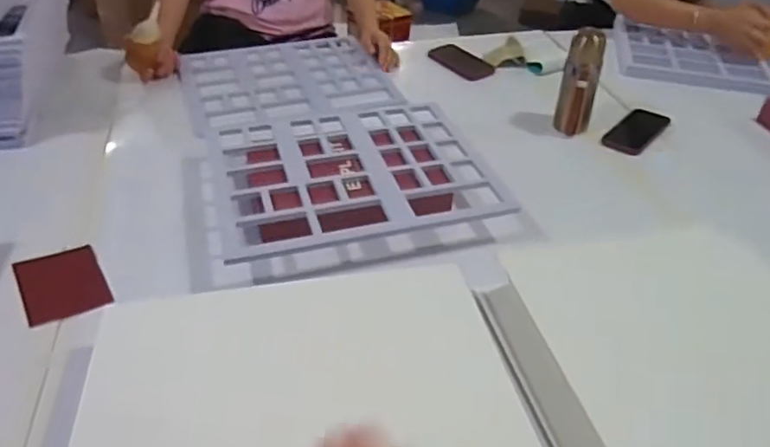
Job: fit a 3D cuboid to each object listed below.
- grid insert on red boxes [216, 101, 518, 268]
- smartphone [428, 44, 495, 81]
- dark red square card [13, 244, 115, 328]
[{"bbox_3d":[-0.046,-0.091,0.928,0.411,0.018,0.343,-9,40,-13],"label":"grid insert on red boxes"},{"bbox_3d":[0.182,-0.383,1.376,0.087,0.014,0.164,-25,46,-29],"label":"smartphone"},{"bbox_3d":[-0.439,0.078,0.792,0.099,0.009,0.136,-13,42,-34],"label":"dark red square card"}]

